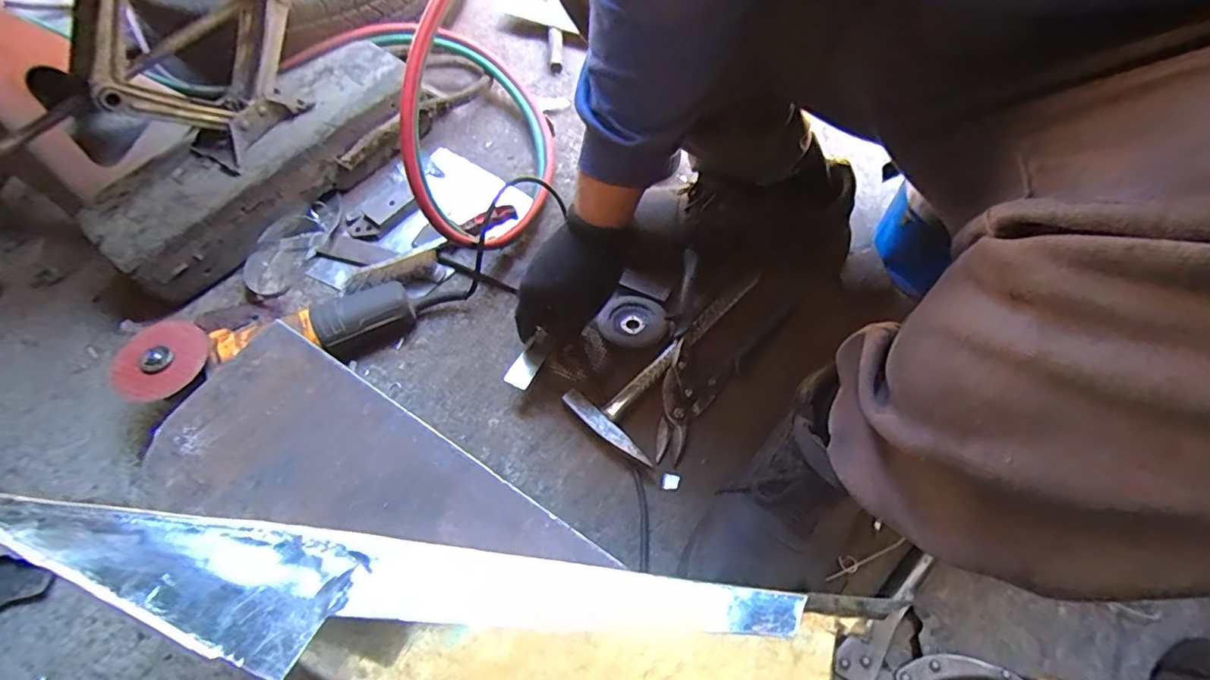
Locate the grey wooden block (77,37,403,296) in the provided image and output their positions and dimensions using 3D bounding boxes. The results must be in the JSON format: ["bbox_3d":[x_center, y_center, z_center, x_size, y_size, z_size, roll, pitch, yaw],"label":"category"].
[{"bbox_3d":[-0.427,-0.233,0.688,0.127,0.109,0.420,33,69,16],"label":"grey wooden block"}]

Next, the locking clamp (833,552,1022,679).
[{"bbox_3d":[0.288,0.303,0.458,0.160,0.022,0.152,-33,67,-14],"label":"locking clamp"}]

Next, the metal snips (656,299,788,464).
[{"bbox_3d":[0.114,0.030,0.594,0.071,0.035,0.220,35,69,17],"label":"metal snips"}]

